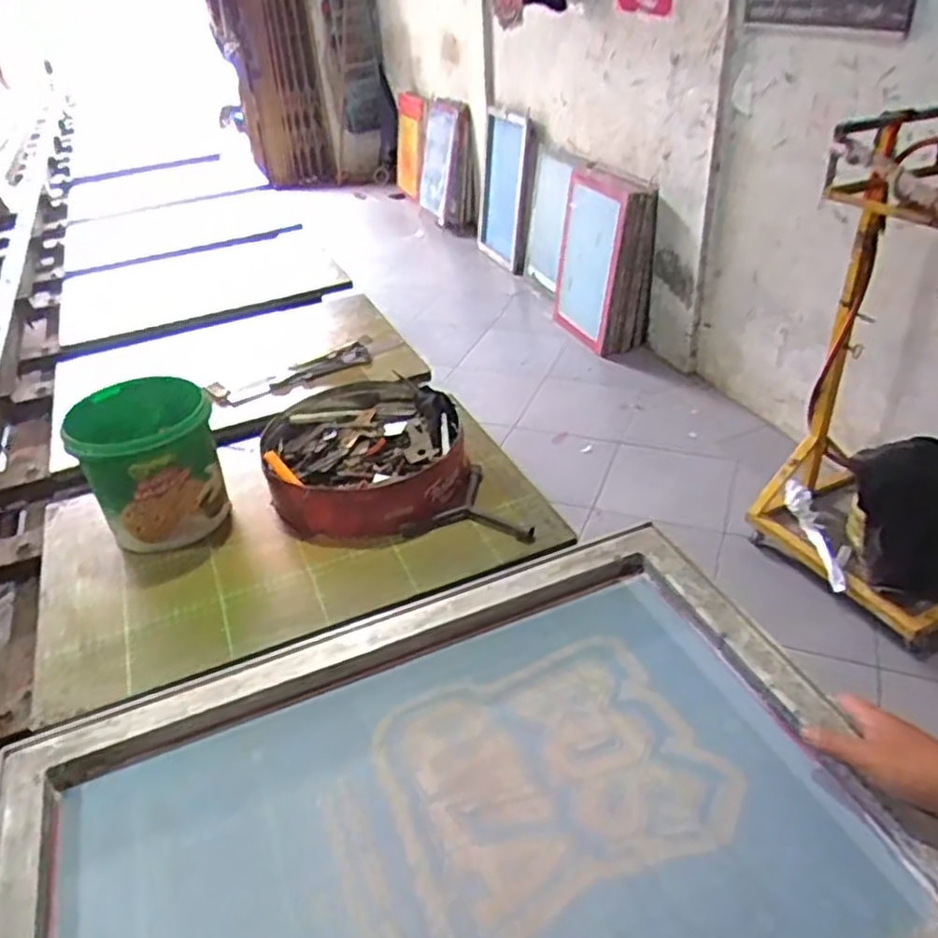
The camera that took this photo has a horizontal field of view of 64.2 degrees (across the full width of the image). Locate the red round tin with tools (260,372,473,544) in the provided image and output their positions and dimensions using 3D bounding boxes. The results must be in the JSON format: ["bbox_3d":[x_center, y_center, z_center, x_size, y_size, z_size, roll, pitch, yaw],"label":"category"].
[{"bbox_3d":[-0.137,-0.022,1.018,0.273,0.085,0.283,-8,35,-3],"label":"red round tin with tools"}]

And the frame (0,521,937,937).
[{"bbox_3d":[-0.018,0.282,0.572,0.646,0.049,0.484,-15,35,-16],"label":"frame"}]

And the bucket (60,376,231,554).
[{"bbox_3d":[-0.392,-0.004,0.929,0.149,0.176,0.136,-4,35,3],"label":"bucket"}]

